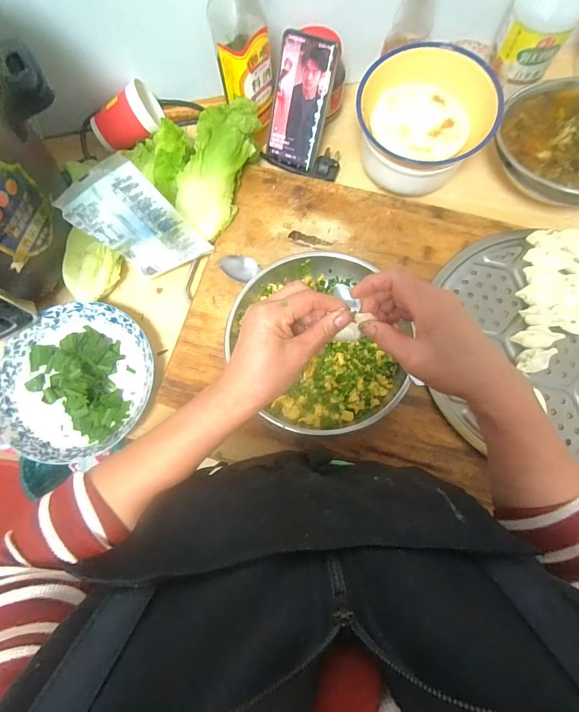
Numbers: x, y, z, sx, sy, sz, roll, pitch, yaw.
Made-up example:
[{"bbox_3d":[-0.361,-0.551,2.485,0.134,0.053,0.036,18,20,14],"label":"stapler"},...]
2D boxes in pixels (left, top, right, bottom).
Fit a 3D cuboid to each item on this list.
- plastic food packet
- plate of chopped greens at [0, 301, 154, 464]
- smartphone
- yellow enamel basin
[{"bbox_3d":[-0.187,-0.159,0.478,0.104,0.155,0.024,-28,49,15],"label":"plastic food packet"},{"bbox_3d":[-0.270,0.030,0.488,0.188,0.036,0.191,0,75,2],"label":"plate of chopped greens"},{"bbox_3d":[0.015,-0.347,0.535,0.076,0.153,0.009,19,40,7],"label":"smartphone"},{"bbox_3d":[0.178,-0.309,0.520,0.168,0.092,0.157,0,75,2],"label":"yellow enamel basin"}]

